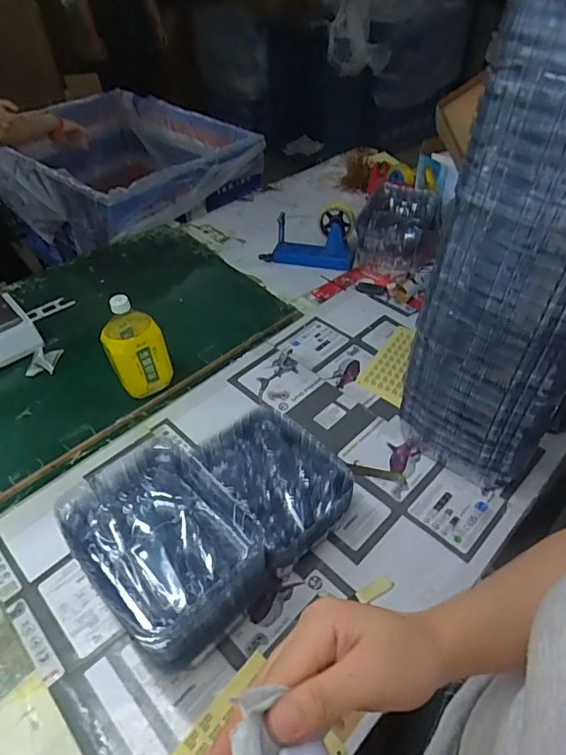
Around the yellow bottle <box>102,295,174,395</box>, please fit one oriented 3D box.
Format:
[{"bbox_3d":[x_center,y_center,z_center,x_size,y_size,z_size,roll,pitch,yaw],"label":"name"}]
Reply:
[{"bbox_3d":[-0.267,-0.056,0.853,0.103,0.194,0.082,-20,48,-18],"label":"yellow bottle"}]

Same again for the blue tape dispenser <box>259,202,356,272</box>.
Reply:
[{"bbox_3d":[0.062,-0.359,1.177,0.236,0.151,0.075,12,46,12],"label":"blue tape dispenser"}]

